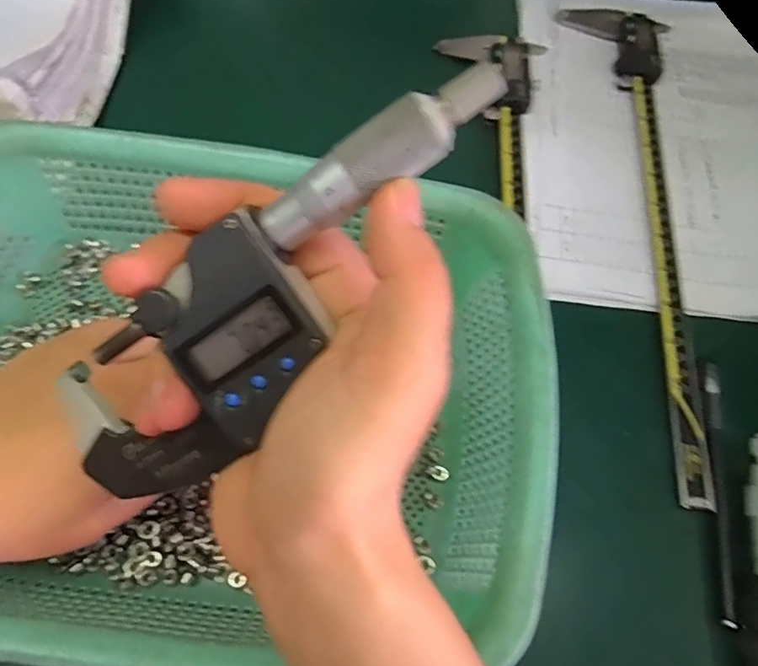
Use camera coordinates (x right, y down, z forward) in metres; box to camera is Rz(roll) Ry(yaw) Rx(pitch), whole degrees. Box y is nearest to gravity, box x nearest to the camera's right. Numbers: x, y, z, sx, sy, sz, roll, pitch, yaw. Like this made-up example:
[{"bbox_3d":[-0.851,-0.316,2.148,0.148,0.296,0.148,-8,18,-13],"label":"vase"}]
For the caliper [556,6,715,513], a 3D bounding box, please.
[{"bbox_3d":[0.172,-0.087,0.364,0.073,0.021,0.381,5,63,-1],"label":"caliper"}]

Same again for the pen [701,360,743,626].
[{"bbox_3d":[0.183,0.080,0.299,0.010,0.006,0.138,11,66,-2],"label":"pen"}]

